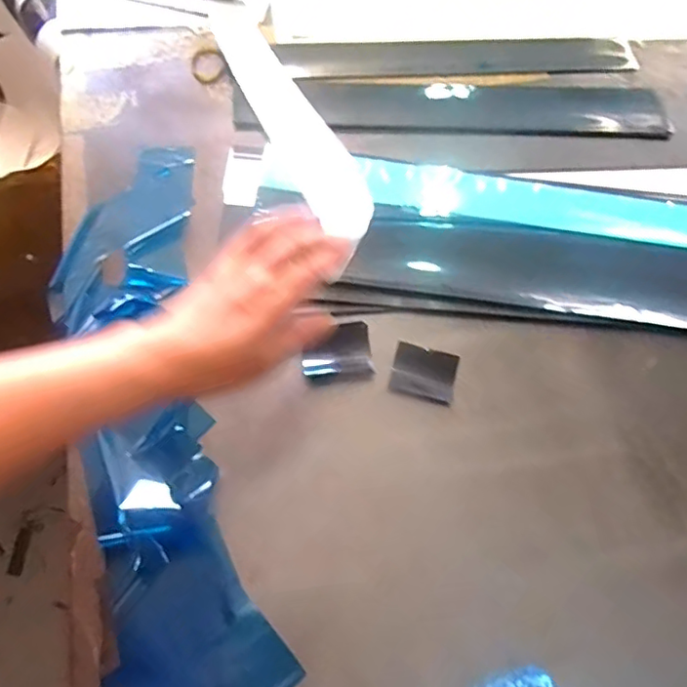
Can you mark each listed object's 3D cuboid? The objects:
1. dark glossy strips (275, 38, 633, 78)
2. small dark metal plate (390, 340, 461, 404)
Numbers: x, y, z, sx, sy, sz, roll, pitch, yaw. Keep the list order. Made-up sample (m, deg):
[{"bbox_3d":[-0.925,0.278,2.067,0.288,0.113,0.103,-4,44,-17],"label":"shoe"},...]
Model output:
[{"bbox_3d":[0.137,-0.338,0.696,0.416,0.018,0.066,-2,67,-7],"label":"dark glossy strips"},{"bbox_3d":[0.074,0.027,0.536,0.058,0.005,0.044,16,66,0],"label":"small dark metal plate"}]

